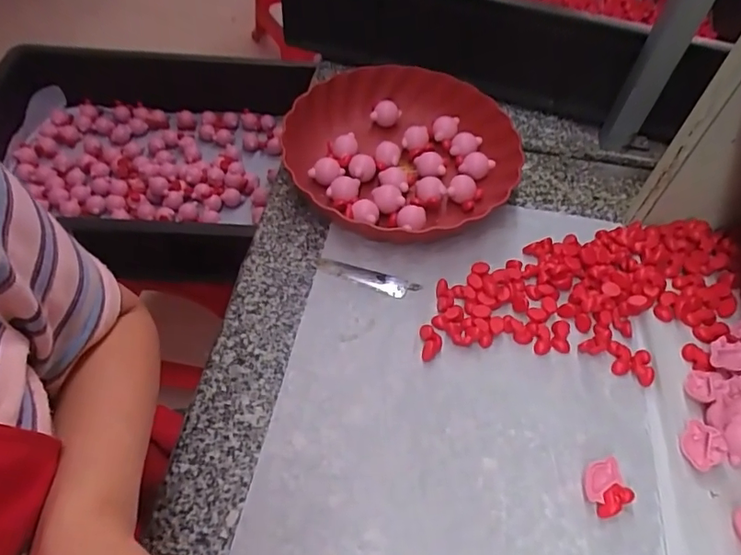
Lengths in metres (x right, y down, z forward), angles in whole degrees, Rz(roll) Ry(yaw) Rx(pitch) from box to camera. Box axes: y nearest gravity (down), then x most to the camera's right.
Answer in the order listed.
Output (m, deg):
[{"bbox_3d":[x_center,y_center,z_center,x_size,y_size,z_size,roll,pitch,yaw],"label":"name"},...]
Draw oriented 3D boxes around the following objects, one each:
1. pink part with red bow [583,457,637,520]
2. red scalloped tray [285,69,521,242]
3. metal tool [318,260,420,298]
[{"bbox_3d":[0.172,0.156,0.379,0.034,0.015,0.035,-12,56,-12],"label":"pink part with red bow"},{"bbox_3d":[0.033,-0.131,0.546,0.237,0.062,0.228,2,54,-2],"label":"red scalloped tray"},{"bbox_3d":[-0.003,-0.001,0.486,0.097,0.004,0.021,19,55,10],"label":"metal tool"}]

